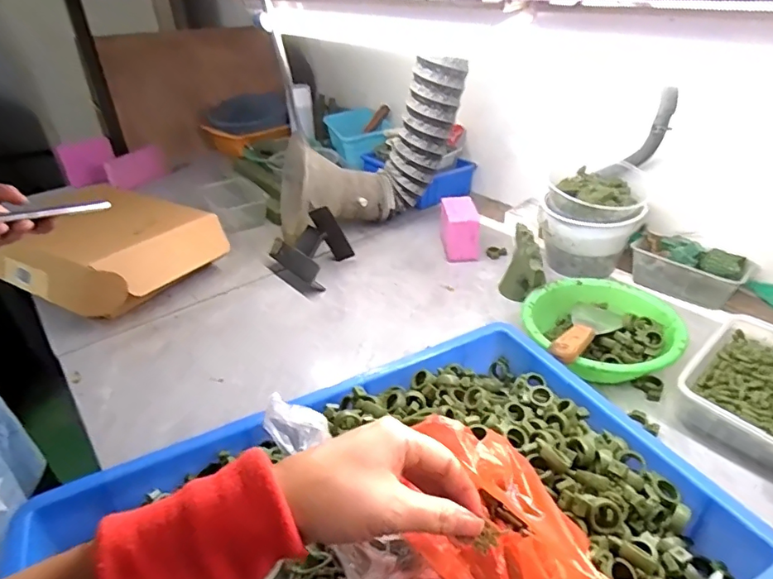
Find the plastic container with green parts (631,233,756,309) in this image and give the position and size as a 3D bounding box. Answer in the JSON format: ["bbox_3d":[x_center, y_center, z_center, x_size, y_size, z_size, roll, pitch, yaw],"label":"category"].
[{"bbox_3d":[0.491,-0.038,0.839,0.163,0.074,0.087,26,44,38],"label":"plastic container with green parts"}]

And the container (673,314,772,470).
[{"bbox_3d":[0.465,0.114,0.625,0.239,0.049,0.149,-29,41,-33],"label":"container"}]

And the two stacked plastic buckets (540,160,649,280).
[{"bbox_3d":[0.370,-0.117,0.906,0.176,0.143,0.176,-3,33,2],"label":"two stacked plastic buckets"}]

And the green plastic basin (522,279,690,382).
[{"bbox_3d":[0.296,0.060,0.718,0.194,0.056,0.194,-3,33,2],"label":"green plastic basin"}]

